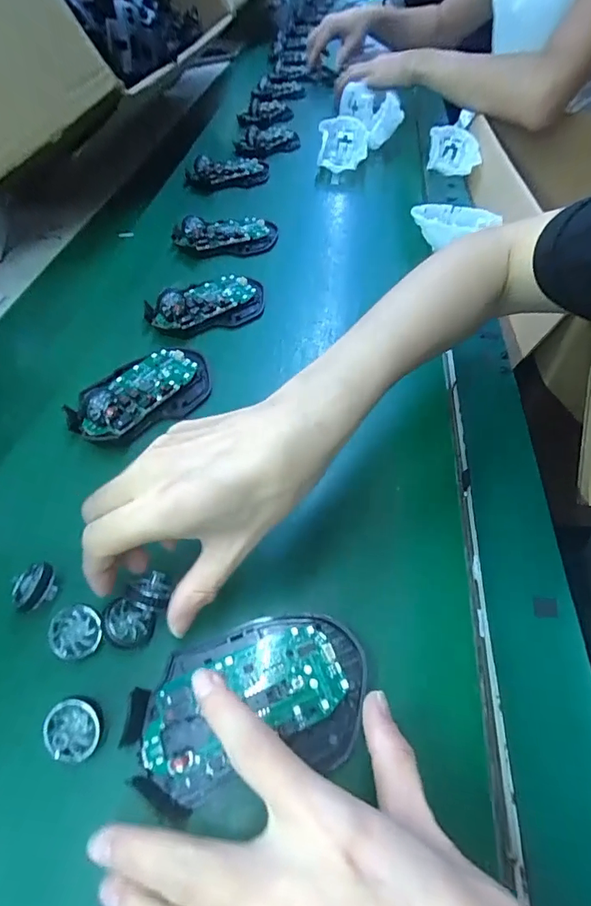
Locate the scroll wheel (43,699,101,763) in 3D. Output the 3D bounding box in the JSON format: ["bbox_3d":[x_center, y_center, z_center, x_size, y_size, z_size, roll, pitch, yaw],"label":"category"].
[{"bbox_3d":[-0.102,0.127,0.203,0.025,0.008,0.021,37,59,22],"label":"scroll wheel"}]

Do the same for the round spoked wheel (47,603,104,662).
[{"bbox_3d":[-0.113,0.092,0.229,0.026,0.005,0.026,2,71,-6],"label":"round spoked wheel"}]

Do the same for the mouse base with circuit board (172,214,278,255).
[{"bbox_3d":[-0.075,-0.250,0.499,0.120,0.035,0.059,-12,53,-12],"label":"mouse base with circuit board"}]

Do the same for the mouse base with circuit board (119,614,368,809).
[{"bbox_3d":[-0.021,0.119,0.219,0.117,0.019,0.069,-9,54,-11],"label":"mouse base with circuit board"}]

